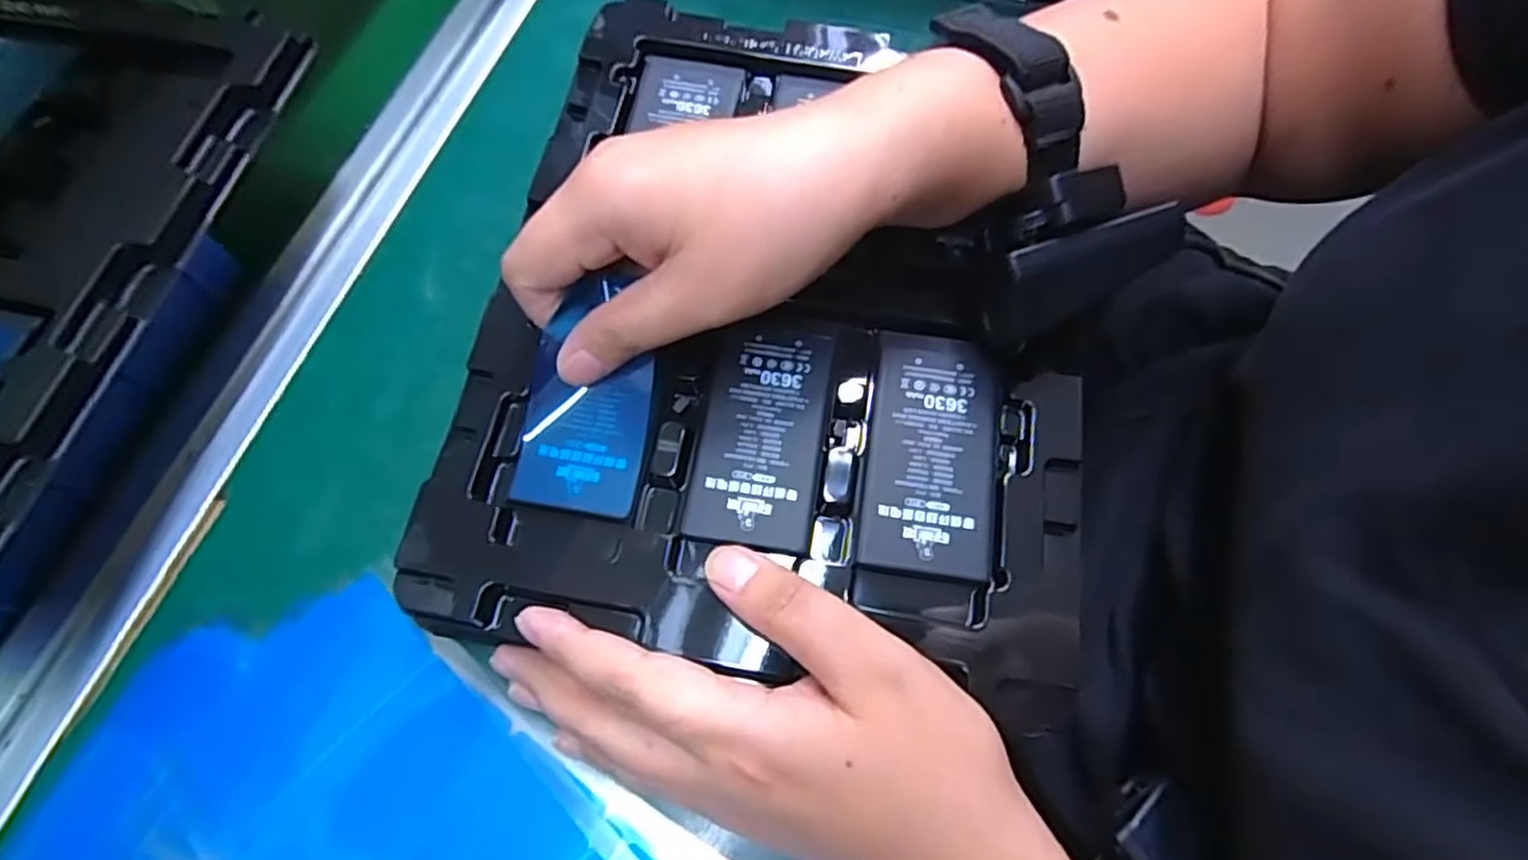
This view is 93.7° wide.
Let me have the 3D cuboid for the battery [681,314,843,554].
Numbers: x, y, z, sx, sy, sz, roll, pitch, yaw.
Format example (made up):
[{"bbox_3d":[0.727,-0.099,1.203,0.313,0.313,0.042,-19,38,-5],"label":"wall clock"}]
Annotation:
[{"bbox_3d":[0.000,-0.003,0.252,0.043,0.004,0.087,8,67,6],"label":"battery"}]

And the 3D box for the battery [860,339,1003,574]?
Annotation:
[{"bbox_3d":[0.059,0.006,0.247,0.044,0.004,0.086,8,67,6],"label":"battery"}]

